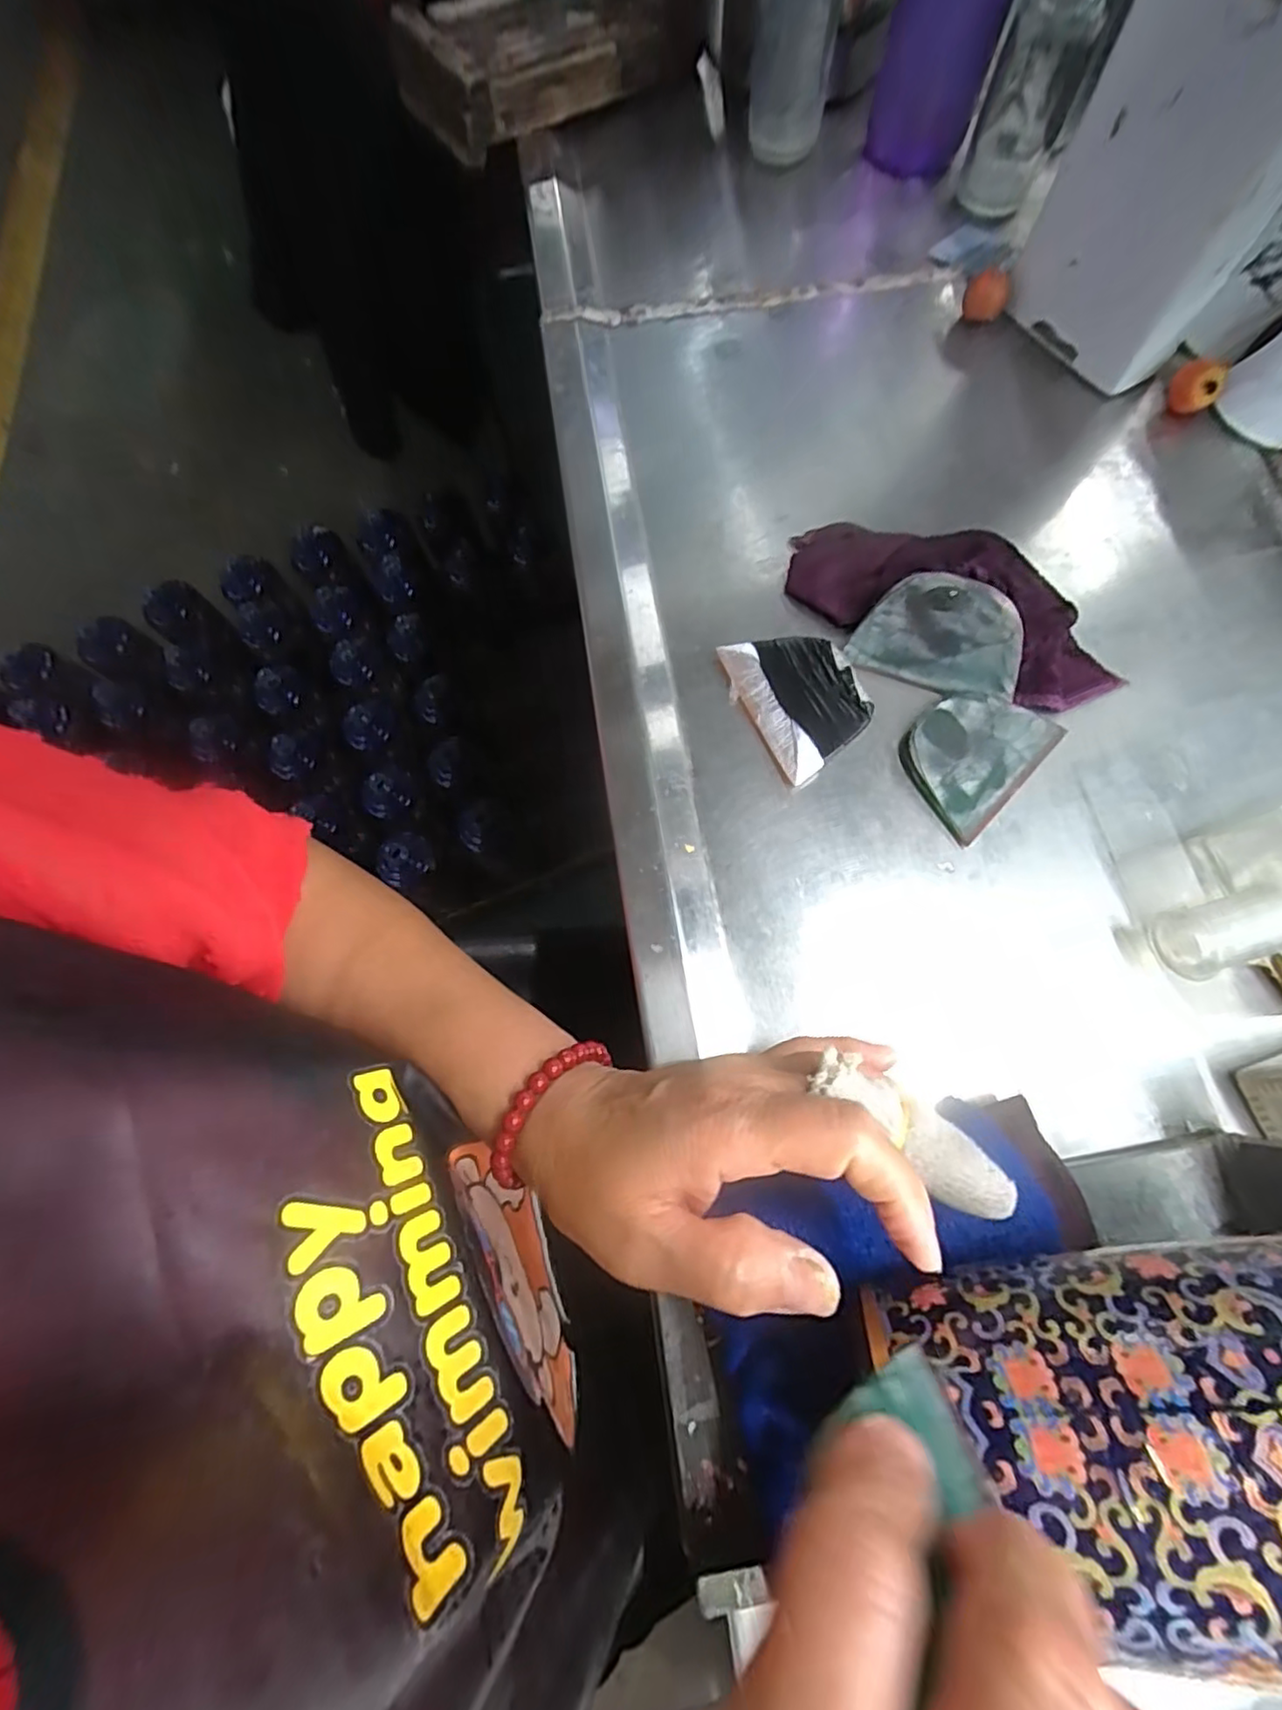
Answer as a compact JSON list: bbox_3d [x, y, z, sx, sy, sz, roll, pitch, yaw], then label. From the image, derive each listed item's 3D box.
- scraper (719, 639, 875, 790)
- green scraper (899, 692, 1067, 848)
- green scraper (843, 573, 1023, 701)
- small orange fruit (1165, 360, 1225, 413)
[{"bbox_3d":[0.083,-0.086,0.337,0.058,0.007,0.082,-30,73,-5],"label":"scraper"},{"bbox_3d":[0.166,-0.052,0.323,0.058,0.012,0.078,42,80,14],"label":"green scraper"},{"bbox_3d":[0.155,-0.116,0.333,0.081,0.007,0.056,15,99,16],"label":"green scraper"},{"bbox_3d":[0.341,-0.287,0.397,0.028,0.022,0.030,36,79,13],"label":"small orange fruit"}]

